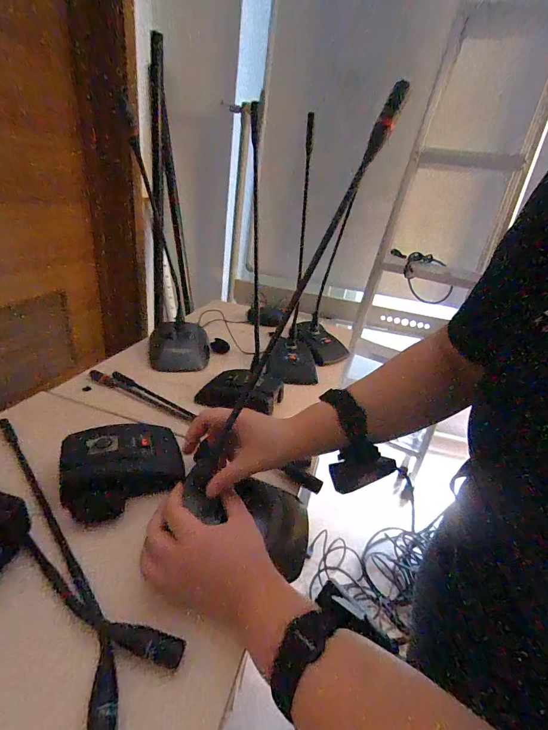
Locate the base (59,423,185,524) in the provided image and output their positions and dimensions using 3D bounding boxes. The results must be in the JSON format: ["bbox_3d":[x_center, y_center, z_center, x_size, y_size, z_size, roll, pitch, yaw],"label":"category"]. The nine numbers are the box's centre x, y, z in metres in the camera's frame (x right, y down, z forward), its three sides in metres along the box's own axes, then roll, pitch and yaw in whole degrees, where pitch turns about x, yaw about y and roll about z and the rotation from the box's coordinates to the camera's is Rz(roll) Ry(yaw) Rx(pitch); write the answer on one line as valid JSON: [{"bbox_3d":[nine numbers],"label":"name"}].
[{"bbox_3d":[-0.177,0.119,0.400,0.130,0.045,0.113,-7,31,-26],"label":"base"}]

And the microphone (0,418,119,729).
[{"bbox_3d":[-0.234,0.156,0.344,0.033,0.016,0.411,-16,36,-38],"label":"microphone"}]

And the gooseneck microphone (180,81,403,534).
[{"bbox_3d":[0.016,-0.042,0.303,0.024,0.413,0.049,17,14,-46],"label":"gooseneck microphone"}]

